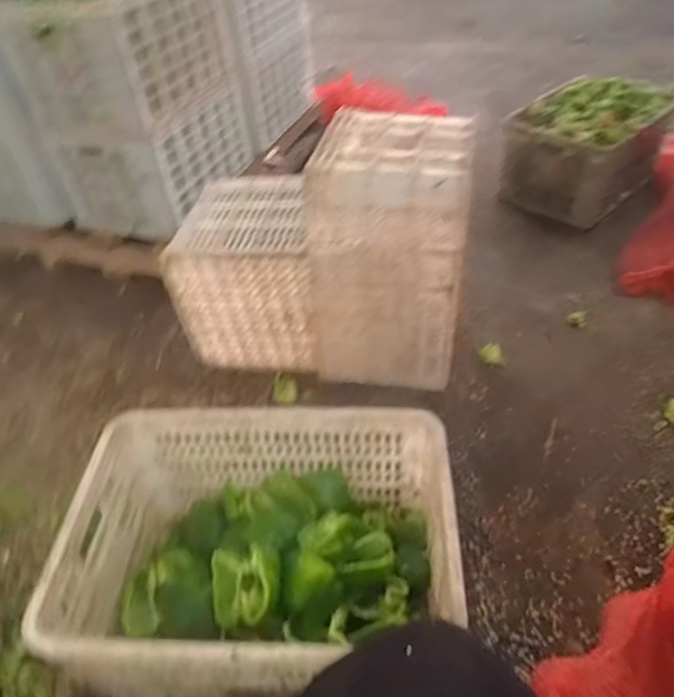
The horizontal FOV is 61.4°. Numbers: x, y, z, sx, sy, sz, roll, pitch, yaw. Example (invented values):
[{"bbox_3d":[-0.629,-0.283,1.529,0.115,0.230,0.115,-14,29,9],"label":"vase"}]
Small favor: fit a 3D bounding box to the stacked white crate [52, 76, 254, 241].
[{"bbox_3d":[-0.498,-0.556,1.623,0.321,0.278,0.496,9,45,14],"label":"stacked white crate"}]

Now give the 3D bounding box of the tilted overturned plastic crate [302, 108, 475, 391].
[{"bbox_3d":[0.116,-0.181,1.188,0.292,0.470,0.284,8,45,13],"label":"tilted overturned plastic crate"}]

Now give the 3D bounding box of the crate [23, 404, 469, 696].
[{"bbox_3d":[-0.098,0.294,0.815,0.506,0.232,0.346,-2,43,2],"label":"crate"}]

